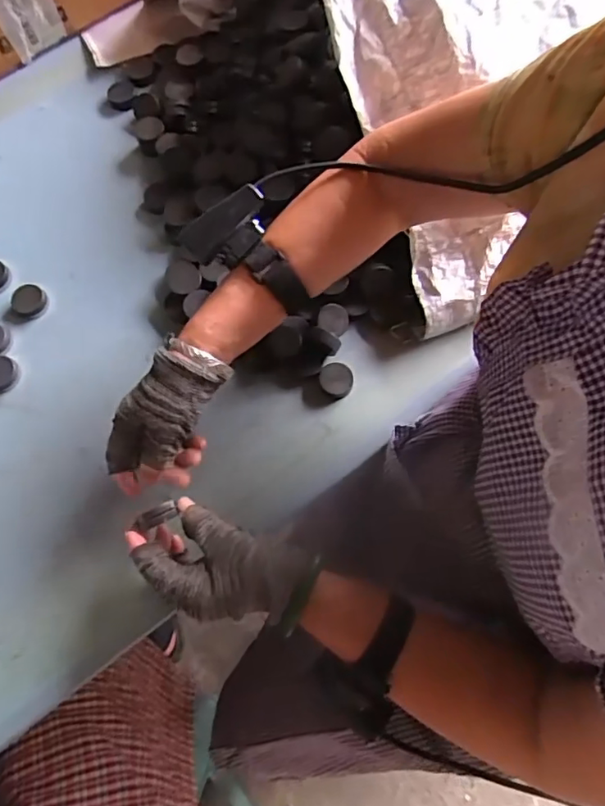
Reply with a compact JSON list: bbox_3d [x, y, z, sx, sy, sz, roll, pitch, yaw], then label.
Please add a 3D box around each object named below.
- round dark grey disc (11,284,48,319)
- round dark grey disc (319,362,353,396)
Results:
[{"bbox_3d":[-0.281,-0.105,0.561,0.033,0.011,0.034,-1,71,2],"label":"round dark grey disc"},{"bbox_3d":[0.032,-0.022,0.526,0.031,0.011,0.031,-1,71,2],"label":"round dark grey disc"}]

